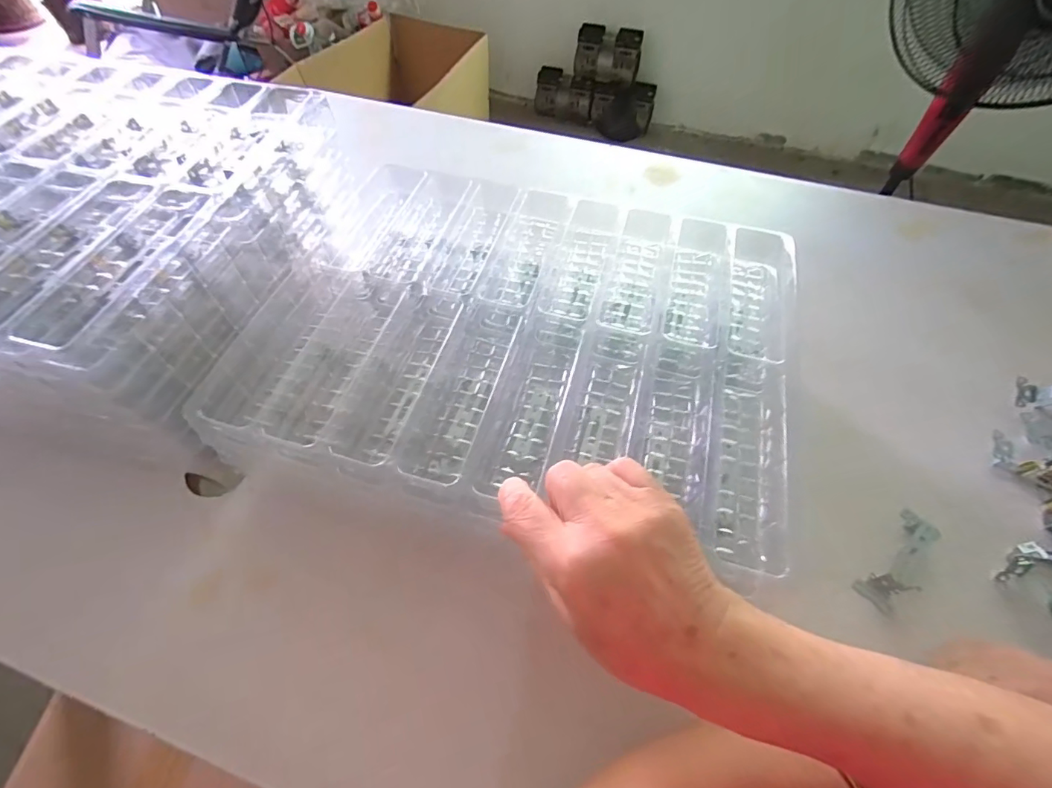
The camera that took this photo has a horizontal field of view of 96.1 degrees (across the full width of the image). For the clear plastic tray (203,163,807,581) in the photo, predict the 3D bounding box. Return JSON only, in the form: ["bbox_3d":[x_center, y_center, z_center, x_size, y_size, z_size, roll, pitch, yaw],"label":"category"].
[{"bbox_3d":[-0.009,-0.067,0.421,0.460,0.041,0.341,12,57,6],"label":"clear plastic tray"}]

